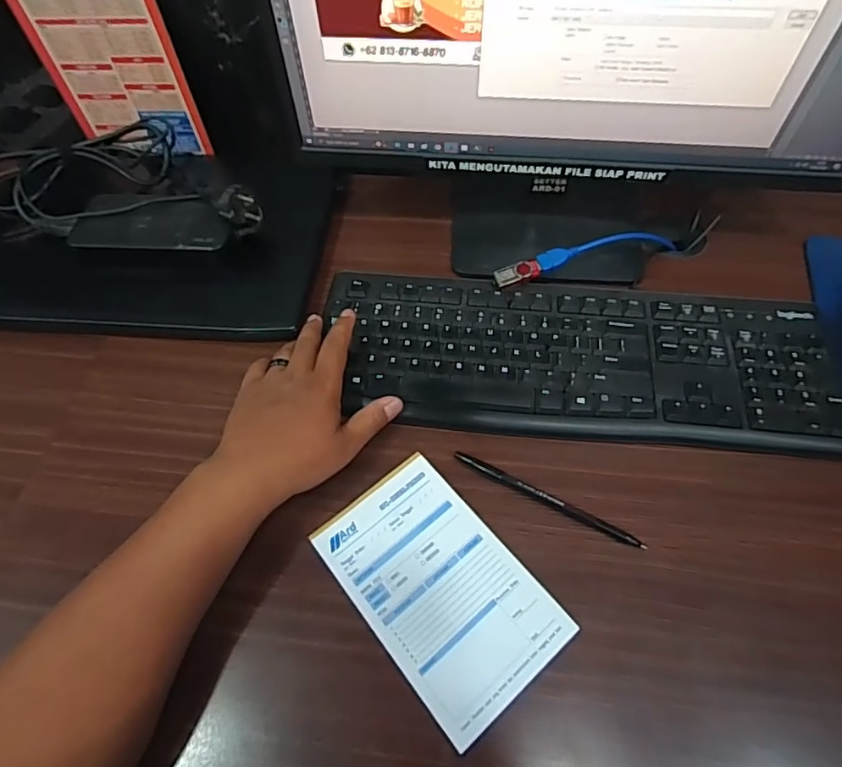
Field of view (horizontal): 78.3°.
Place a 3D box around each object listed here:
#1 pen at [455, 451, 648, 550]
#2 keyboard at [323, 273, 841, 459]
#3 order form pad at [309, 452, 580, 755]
[{"bbox_3d":[0.094,0.086,0.389,0.149,0.004,0.008,24,63,16],"label":"pen"},{"bbox_3d":[0.130,-0.024,0.447,0.424,0.015,0.153,6,60,7],"label":"keyboard"},{"bbox_3d":[0.011,0.140,0.364,0.105,0.010,0.166,-36,64,-17],"label":"order form pad"}]

